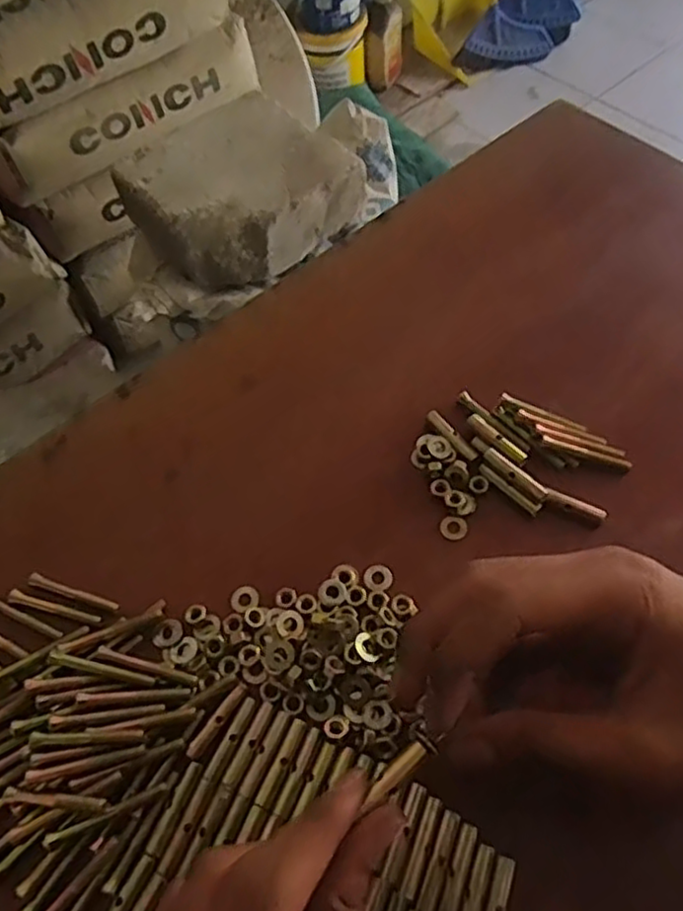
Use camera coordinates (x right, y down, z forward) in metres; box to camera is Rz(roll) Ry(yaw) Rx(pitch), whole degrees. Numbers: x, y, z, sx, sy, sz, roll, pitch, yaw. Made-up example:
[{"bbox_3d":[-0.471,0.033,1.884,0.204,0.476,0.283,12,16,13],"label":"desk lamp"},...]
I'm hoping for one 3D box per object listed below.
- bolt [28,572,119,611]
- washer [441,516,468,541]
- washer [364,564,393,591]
[{"bbox_3d":[-0.132,0.067,0.332,0.050,0.004,0.006,17,62,13],"label":"bolt"},{"bbox_3d":[0.057,0.035,0.339,0.013,0.004,0.014,-2,60,3],"label":"washer"},{"bbox_3d":[0.018,0.059,0.329,0.013,0.004,0.014,-2,60,3],"label":"washer"}]

